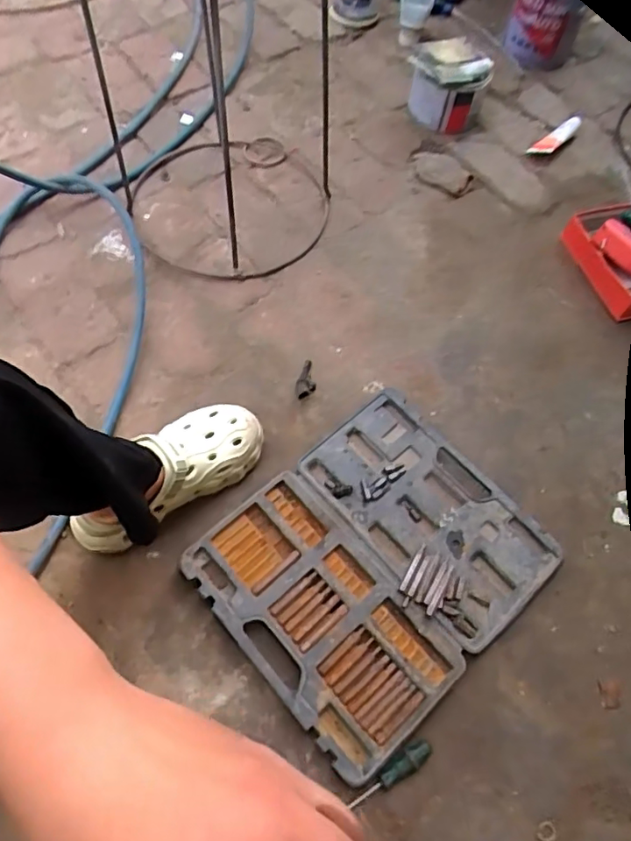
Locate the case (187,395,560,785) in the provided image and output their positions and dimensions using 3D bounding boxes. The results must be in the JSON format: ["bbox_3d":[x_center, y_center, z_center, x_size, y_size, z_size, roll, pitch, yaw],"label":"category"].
[{"bbox_3d":[0.079,0.182,0.724,0.387,0.029,0.333,-38,70,-19],"label":"case"}]

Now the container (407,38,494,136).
[{"bbox_3d":[0.275,-0.700,1.142,0.158,0.114,0.170,19,64,7],"label":"container"}]

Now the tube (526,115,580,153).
[{"bbox_3d":[0.503,-0.589,1.139,0.156,0.020,0.035,-36,70,-19],"label":"tube"}]

